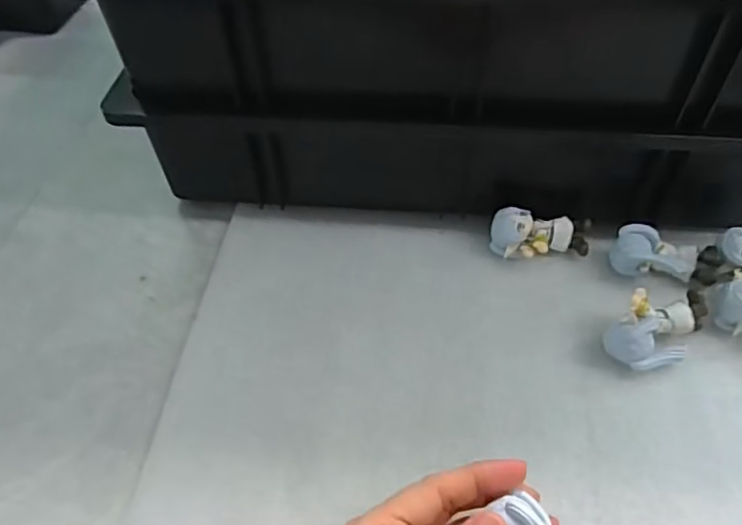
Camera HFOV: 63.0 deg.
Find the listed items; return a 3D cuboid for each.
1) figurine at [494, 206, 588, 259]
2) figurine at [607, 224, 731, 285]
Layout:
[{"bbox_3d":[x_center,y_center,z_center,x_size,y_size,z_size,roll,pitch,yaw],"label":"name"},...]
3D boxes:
[{"bbox_3d":[0.112,-0.016,0.401,0.062,0.024,0.029,3,56,4],"label":"figurine"},{"bbox_3d":[0.192,-0.002,0.390,0.071,0.024,0.029,9,57,8],"label":"figurine"}]

